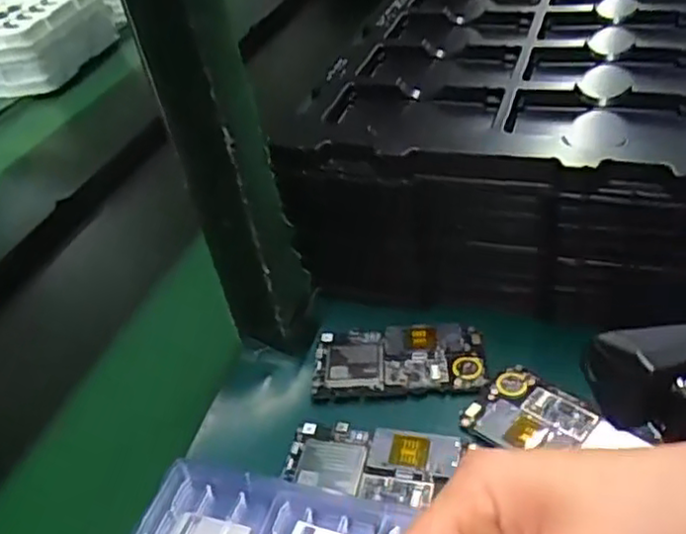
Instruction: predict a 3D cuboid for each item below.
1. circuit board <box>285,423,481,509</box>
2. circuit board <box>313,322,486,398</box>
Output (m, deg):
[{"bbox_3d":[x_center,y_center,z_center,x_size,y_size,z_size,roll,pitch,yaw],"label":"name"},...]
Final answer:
[{"bbox_3d":[0.020,0.126,0.447,0.114,0.009,0.055,0,38,16],"label":"circuit board"},{"bbox_3d":[0.041,0.068,0.513,0.124,0.011,0.065,-7,37,9],"label":"circuit board"}]

